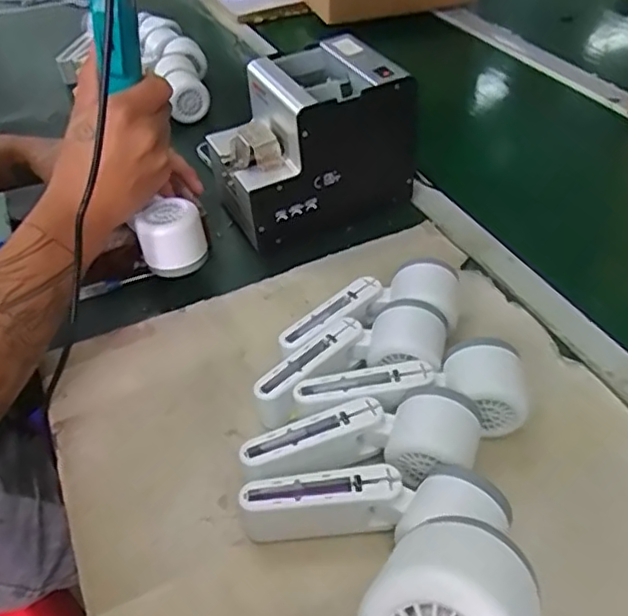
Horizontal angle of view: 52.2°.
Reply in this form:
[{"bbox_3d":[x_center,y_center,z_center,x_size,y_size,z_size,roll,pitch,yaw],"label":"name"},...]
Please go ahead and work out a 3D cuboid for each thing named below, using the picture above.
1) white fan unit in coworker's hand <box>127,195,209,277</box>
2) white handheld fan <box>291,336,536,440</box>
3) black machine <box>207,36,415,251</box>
[{"bbox_3d":[-0.132,-0.065,0.589,0.058,0.049,0.053,-2,42,2],"label":"white fan unit in coworker's hand"},{"bbox_3d":[0.072,0.061,0.474,0.171,0.052,0.059,-2,42,1],"label":"white handheld fan"},{"bbox_3d":[-0.006,-0.168,0.657,0.181,0.142,0.129,-21,45,-19],"label":"black machine"}]

